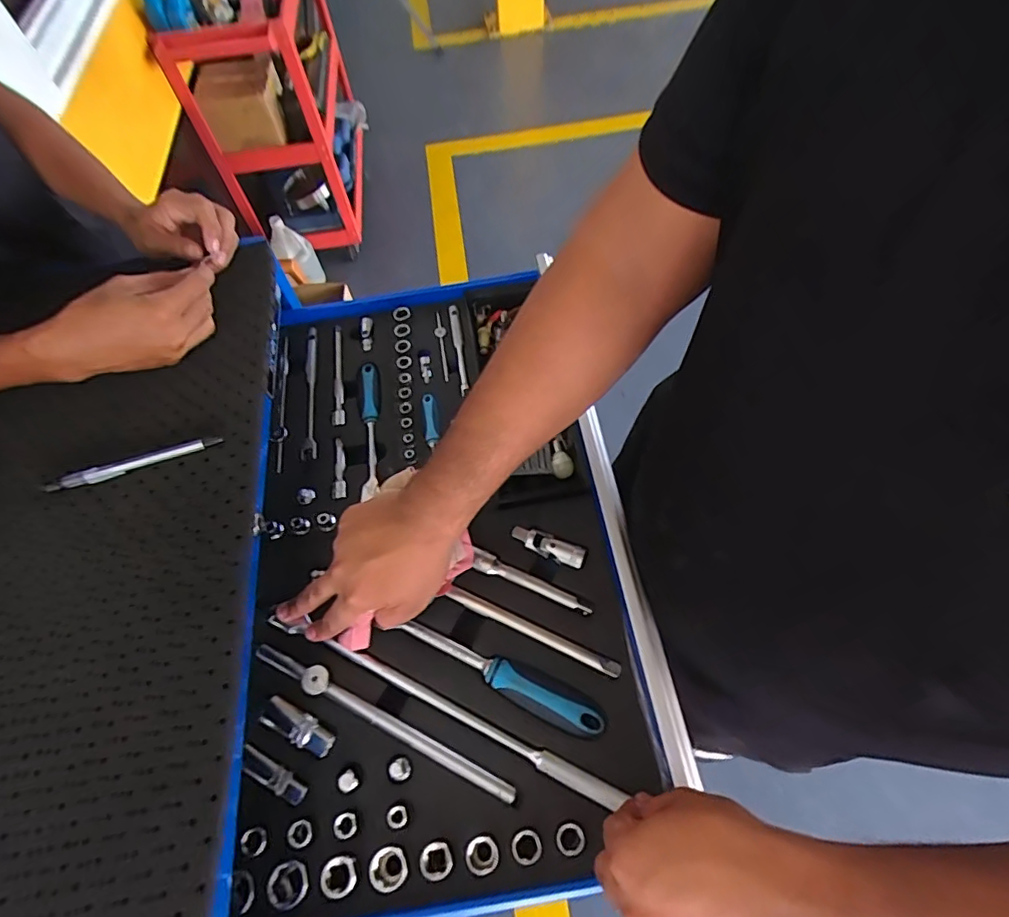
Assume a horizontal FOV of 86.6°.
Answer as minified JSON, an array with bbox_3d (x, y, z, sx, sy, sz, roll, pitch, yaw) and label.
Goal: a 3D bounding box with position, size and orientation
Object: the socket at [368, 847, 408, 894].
[{"bbox_3d":[-0.082,0.290,0.379,0.025,0.020,0.023,-2,61,3],"label":"socket"}]

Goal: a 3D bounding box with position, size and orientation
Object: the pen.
[{"bbox_3d":[-0.311,0.003,0.448,0.142,0.005,0.013,-18,61,-6],"label":"pen"}]

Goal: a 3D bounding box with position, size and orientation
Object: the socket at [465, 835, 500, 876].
[{"bbox_3d":[-0.015,0.280,0.380,0.022,0.018,0.020,-22,62,-8],"label":"socket"}]

